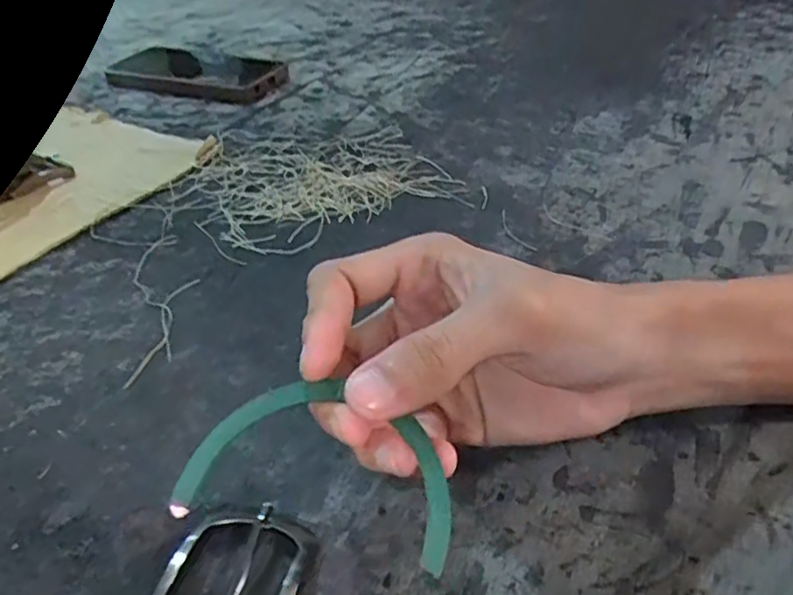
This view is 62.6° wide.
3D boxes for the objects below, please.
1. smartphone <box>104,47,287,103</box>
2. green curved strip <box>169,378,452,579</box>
[{"bbox_3d":[-0.186,-0.208,0.605,0.166,0.017,0.071,12,40,17],"label":"smartphone"},{"bbox_3d":[-0.022,0.047,0.192,0.081,0.005,0.047,7,62,14],"label":"green curved strip"}]

